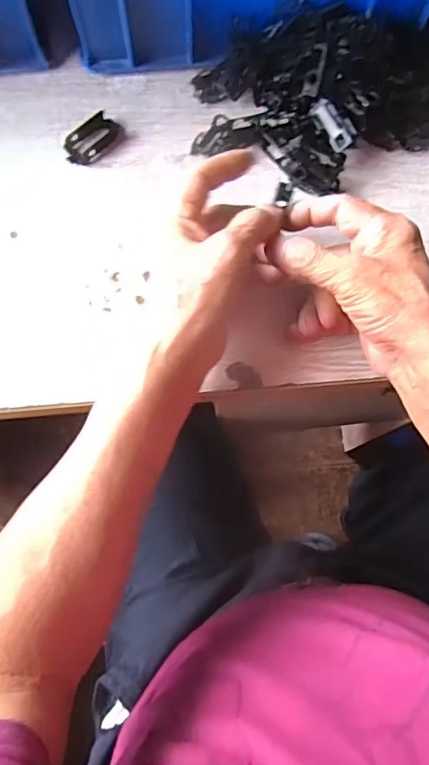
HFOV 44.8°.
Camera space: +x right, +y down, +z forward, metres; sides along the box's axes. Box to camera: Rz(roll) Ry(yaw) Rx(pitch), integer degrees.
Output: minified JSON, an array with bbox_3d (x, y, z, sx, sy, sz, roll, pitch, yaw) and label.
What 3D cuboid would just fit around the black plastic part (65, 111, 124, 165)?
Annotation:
[{"bbox_3d":[-0.098,-0.195,0.419,0.027,0.007,0.049,40,78,8],"label":"black plastic part"}]

